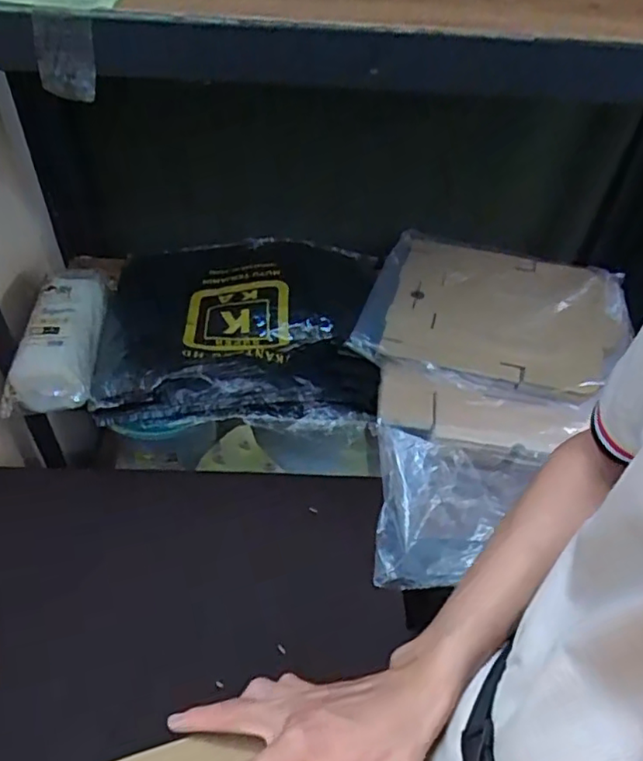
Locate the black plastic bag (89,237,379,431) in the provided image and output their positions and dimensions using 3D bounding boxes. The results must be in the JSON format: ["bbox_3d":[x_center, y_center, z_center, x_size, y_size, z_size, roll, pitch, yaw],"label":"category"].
[{"bbox_3d":[-0.110,-0.084,0.878,0.386,0.072,0.333,1,45,-3],"label":"black plastic bag"}]

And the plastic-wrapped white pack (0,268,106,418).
[{"bbox_3d":[-0.340,-0.059,0.796,0.099,0.065,0.229,-1,45,-5],"label":"plastic-wrapped white pack"}]

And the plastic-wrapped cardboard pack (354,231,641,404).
[{"bbox_3d":[0.249,-0.108,0.863,0.360,0.030,0.280,11,54,10],"label":"plastic-wrapped cardboard pack"}]

